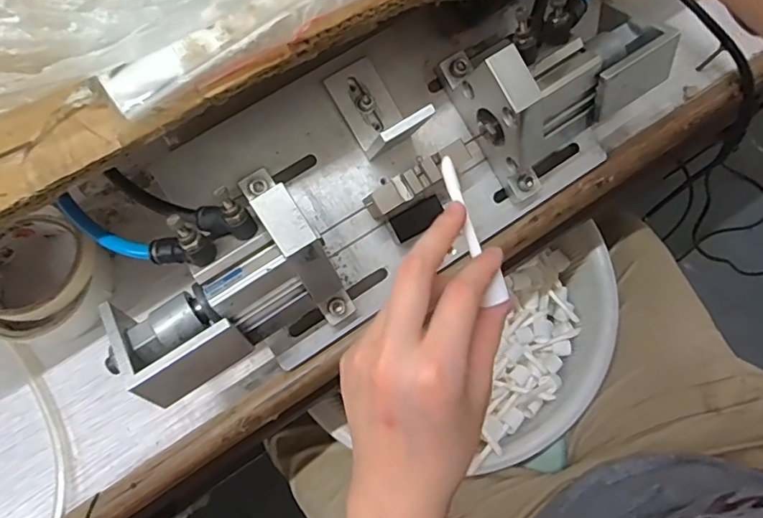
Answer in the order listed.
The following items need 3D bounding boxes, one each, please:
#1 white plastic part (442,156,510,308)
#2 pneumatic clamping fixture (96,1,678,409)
[{"bbox_3d":[0.048,-0.016,0.275,0.012,0.005,0.080,-22,89,-6],"label":"white plastic part"},{"bbox_3d":[0.008,-0.064,0.341,0.388,0.109,0.143,-33,78,-8],"label":"pneumatic clamping fixture"}]

